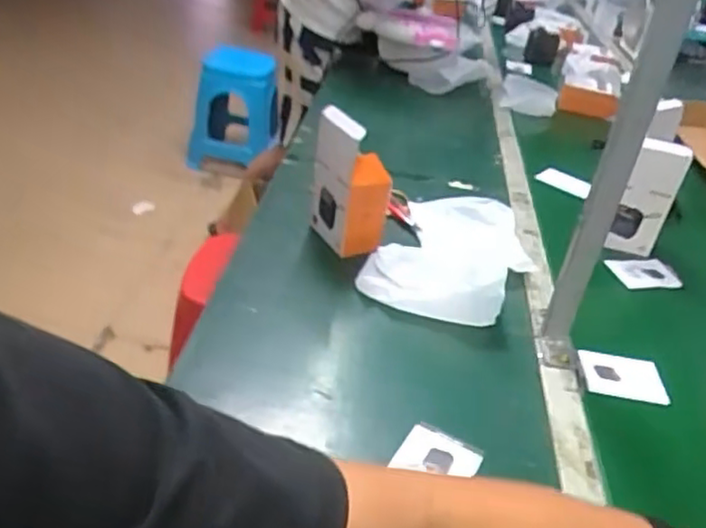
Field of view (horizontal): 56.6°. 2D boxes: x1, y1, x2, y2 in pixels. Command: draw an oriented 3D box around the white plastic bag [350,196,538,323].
[{"bbox_3d":[0.139,-0.025,0.892,0.193,0.056,0.290,19,30,14],"label":"white plastic bag"}]

